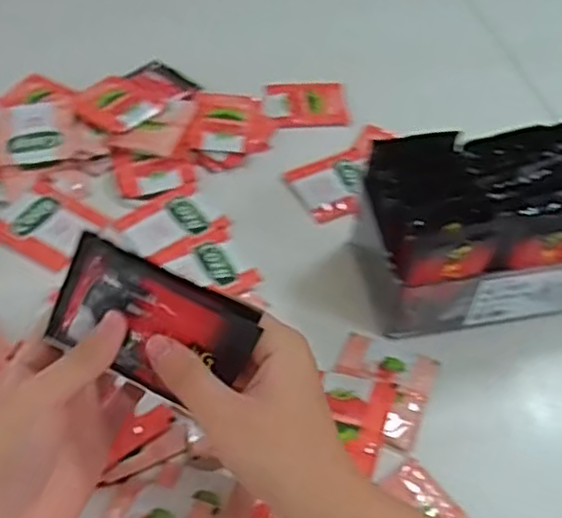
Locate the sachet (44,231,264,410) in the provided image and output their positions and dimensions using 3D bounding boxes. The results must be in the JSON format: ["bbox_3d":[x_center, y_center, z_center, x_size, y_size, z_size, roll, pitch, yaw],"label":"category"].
[{"bbox_3d":[-0.067,0.036,0.361,0.101,0.064,0.009,26,16,-3],"label":"sachet"}]

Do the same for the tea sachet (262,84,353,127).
[{"bbox_3d":[0.024,-0.149,0.670,0.082,0.007,0.066,-2,49,-9],"label":"tea sachet"}]

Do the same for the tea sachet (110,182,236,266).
[{"bbox_3d":[-0.085,-0.029,0.556,0.074,0.004,0.057,-33,59,-26],"label":"tea sachet"}]

